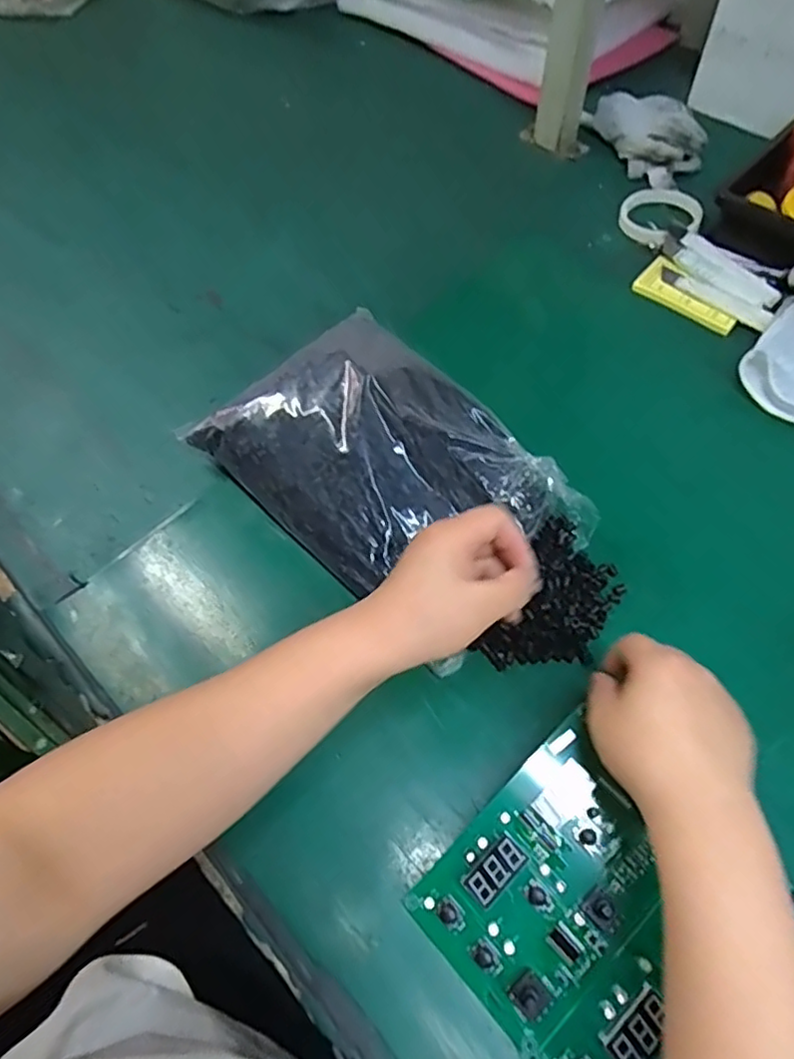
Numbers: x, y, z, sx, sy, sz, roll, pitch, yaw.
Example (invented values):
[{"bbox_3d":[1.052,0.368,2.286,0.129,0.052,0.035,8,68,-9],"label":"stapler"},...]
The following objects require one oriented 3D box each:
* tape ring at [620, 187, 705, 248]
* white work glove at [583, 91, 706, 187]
[{"bbox_3d":[0.291,-0.352,0.706,0.087,0.014,0.089,-1,59,2],"label":"tape ring"},{"bbox_3d":[0.308,-0.486,0.767,0.100,0.039,0.143,-23,61,-11],"label":"white work glove"}]

